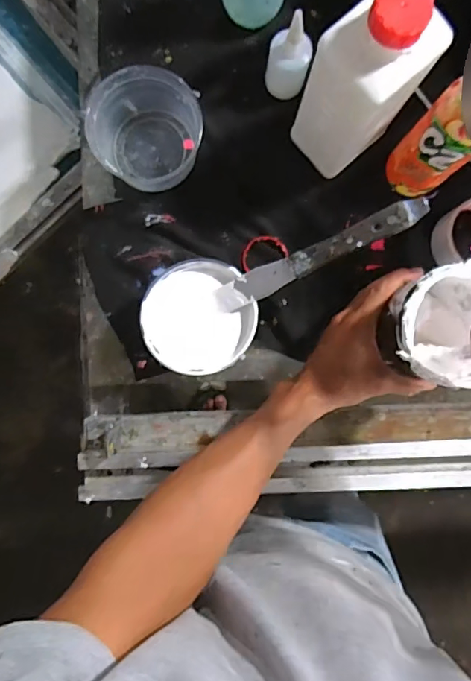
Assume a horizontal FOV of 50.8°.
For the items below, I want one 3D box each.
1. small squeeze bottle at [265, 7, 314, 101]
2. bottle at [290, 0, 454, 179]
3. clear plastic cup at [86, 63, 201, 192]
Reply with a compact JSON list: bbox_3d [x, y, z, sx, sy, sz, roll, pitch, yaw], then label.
[{"bbox_3d":[0.054,-0.288,0.511,0.043,0.107,0.038,10,89,0],"label":"small squeeze bottle"},{"bbox_3d":[0.115,-0.230,0.453,0.086,0.219,0.073,-41,90,-1],"label":"bottle"},{"bbox_3d":[-0.094,-0.225,0.530,0.102,0.074,0.115,36,89,0],"label":"clear plastic cup"}]

